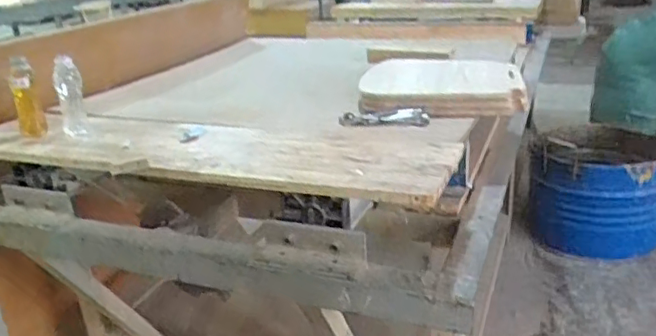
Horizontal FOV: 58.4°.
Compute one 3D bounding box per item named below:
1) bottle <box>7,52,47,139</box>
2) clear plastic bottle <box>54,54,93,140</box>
[{"bbox_3d":[-0.721,-0.163,1.409,0.059,0.193,0.047,-13,25,-23],"label":"bottle"},{"bbox_3d":[-0.622,-0.171,1.420,0.060,0.199,0.071,-13,25,-23],"label":"clear plastic bottle"}]

